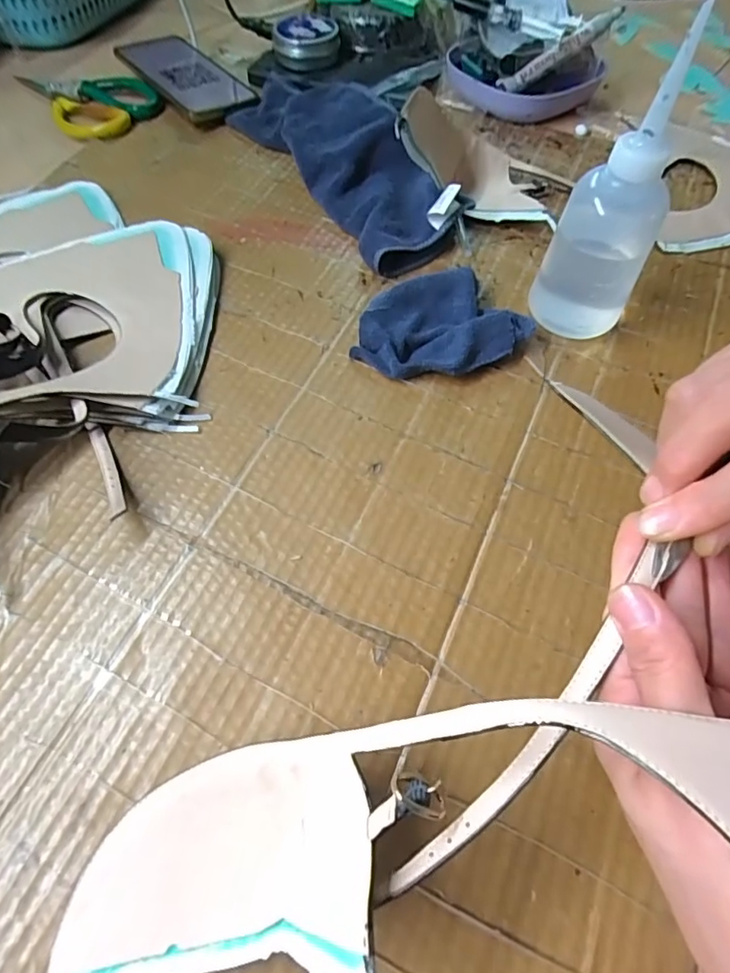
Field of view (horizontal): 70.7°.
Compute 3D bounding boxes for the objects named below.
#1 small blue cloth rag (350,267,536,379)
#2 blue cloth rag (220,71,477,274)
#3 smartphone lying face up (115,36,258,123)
[{"bbox_3d":[0.051,-0.111,0.358,0.115,0.026,0.078,-15,62,-9],"label":"small blue cloth rag"},{"bbox_3d":[-0.025,-0.291,0.440,0.090,0.052,0.275,-29,65,-16],"label":"blue cloth rag"},{"bbox_3d":[-0.180,-0.418,0.521,0.075,0.009,0.162,-37,72,-21],"label":"smartphone lying face up"}]

